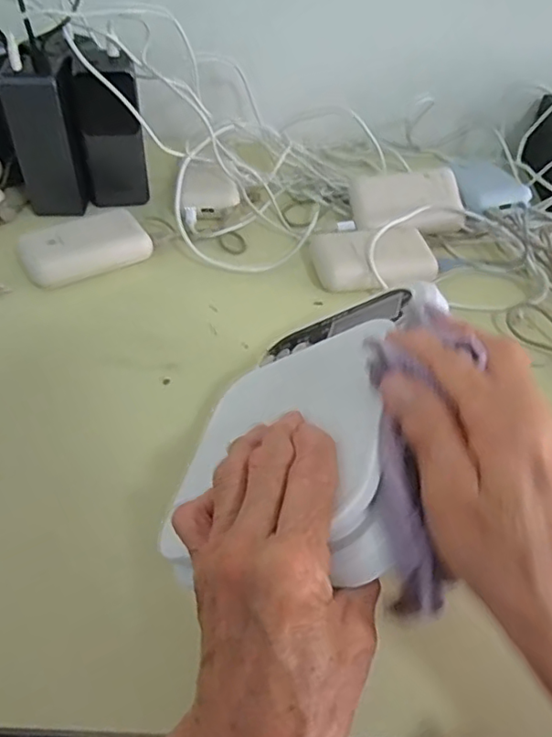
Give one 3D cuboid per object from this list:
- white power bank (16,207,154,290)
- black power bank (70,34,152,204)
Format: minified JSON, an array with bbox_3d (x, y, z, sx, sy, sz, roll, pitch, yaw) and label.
[{"bbox_3d":[-0.165,-0.106,0.510,0.103,0.030,0.048,-22,52,-22],"label":"white power bank"},{"bbox_3d":[-0.150,-0.226,0.551,0.057,0.142,0.062,1,47,-2],"label":"black power bank"}]

